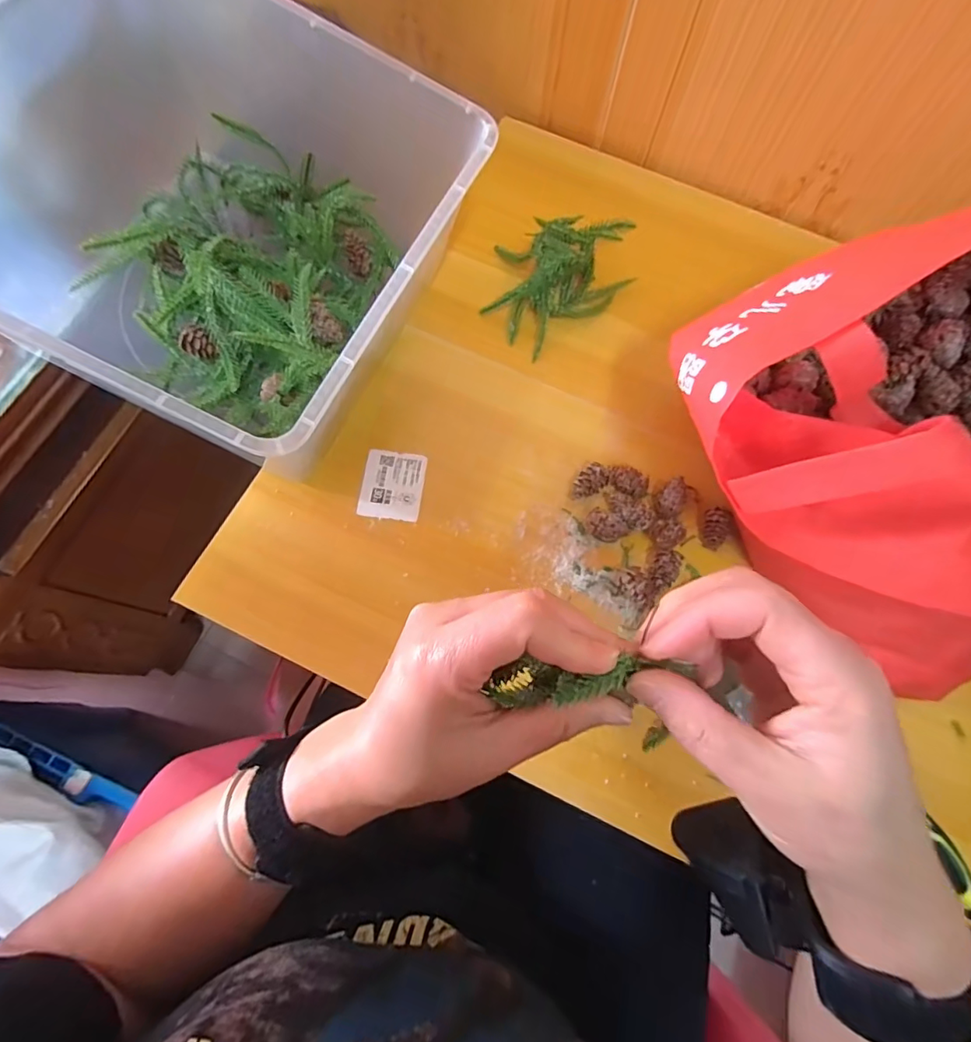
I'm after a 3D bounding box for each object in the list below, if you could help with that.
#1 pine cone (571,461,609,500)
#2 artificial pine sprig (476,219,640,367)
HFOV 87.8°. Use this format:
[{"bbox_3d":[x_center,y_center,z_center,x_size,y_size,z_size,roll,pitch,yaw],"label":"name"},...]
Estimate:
[{"bbox_3d":[0.084,-0.032,0.405,0.021,0.021,0.032,43,75,12],"label":"pine cone"},{"bbox_3d":[0.062,-0.237,0.454,0.144,0.060,0.110,-38,77,-14],"label":"artificial pine sprig"}]

